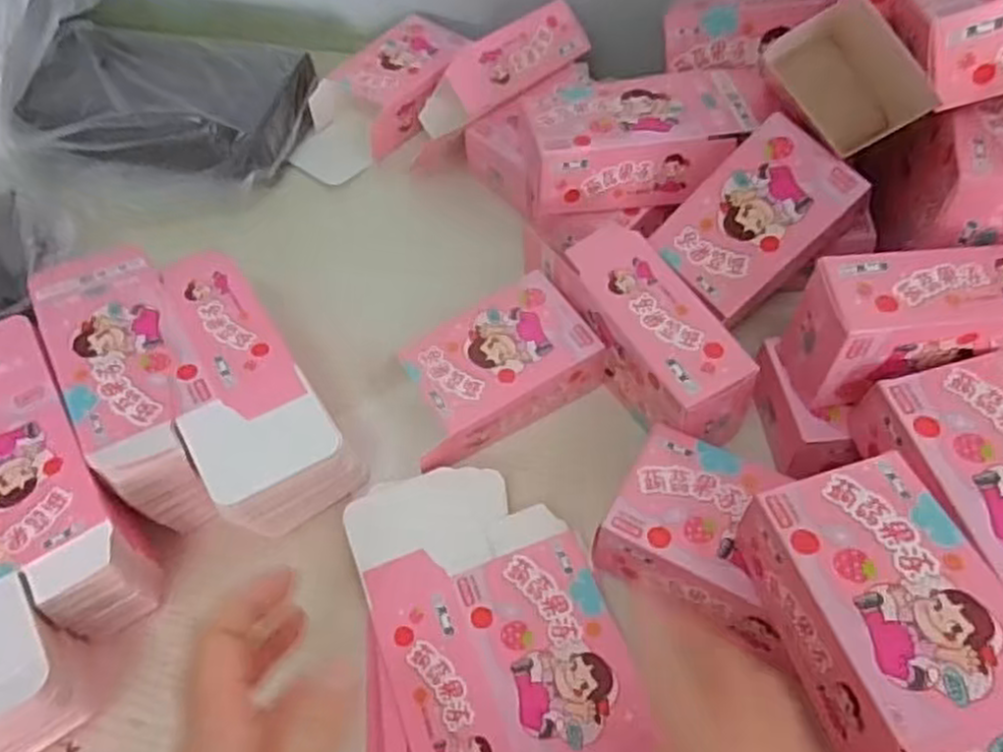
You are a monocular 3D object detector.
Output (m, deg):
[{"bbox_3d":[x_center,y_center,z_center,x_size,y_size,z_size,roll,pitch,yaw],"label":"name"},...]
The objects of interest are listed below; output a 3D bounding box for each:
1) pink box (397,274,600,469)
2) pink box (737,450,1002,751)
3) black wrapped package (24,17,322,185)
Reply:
[{"bbox_3d":[-0.008,0.001,0.452,0.121,0.040,0.077,-30,58,-16],"label":"pink box"},{"bbox_3d":[0.166,0.112,0.302,0.078,0.042,0.156,-17,56,-8],"label":"pink box"},{"bbox_3d":[-0.265,-0.213,0.611,0.204,0.052,0.131,8,56,10],"label":"black wrapped package"}]

